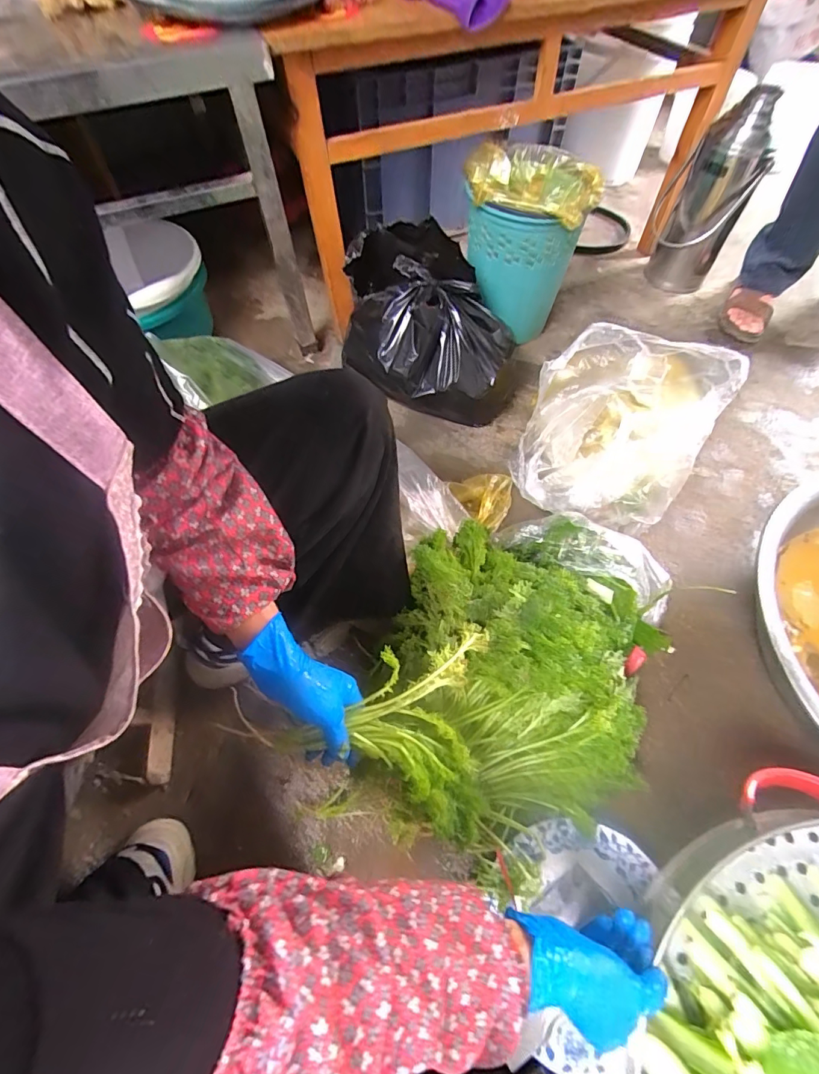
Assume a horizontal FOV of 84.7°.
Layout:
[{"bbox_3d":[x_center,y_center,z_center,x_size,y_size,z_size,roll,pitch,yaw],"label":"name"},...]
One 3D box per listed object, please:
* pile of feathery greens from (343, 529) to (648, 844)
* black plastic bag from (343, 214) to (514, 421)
[{"bbox_3d":[0.135,0.174,0.569,0.324,0.177,0.356,12,59,8],"label":"pile of feathery greens"},{"bbox_3d":[0.036,-0.409,0.889,0.227,0.242,0.368,-36,64,-20],"label":"black plastic bag"}]

